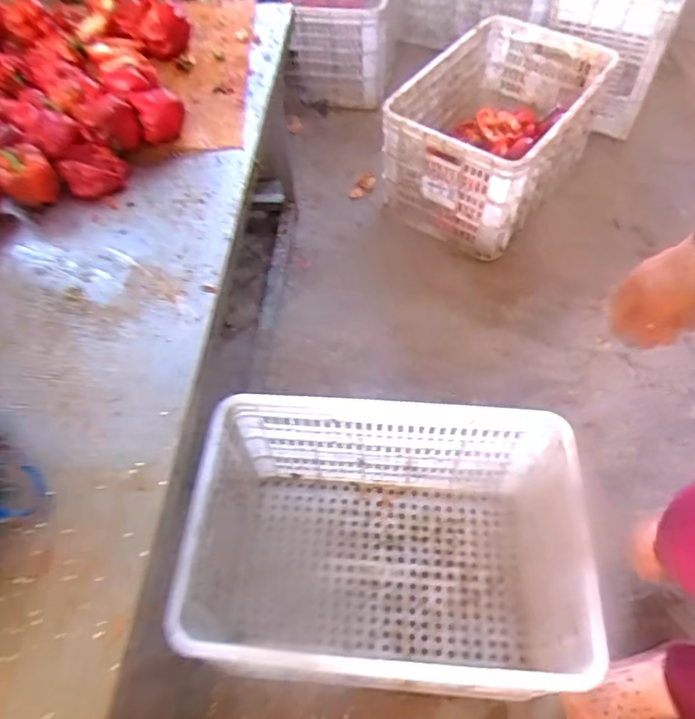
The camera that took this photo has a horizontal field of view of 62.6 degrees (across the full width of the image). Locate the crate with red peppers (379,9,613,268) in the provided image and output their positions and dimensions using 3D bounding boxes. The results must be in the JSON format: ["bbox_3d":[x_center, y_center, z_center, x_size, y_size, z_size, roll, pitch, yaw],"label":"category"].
[{"bbox_3d":[0.359,-0.568,1.426,0.372,0.247,0.614,26,58,19],"label":"crate with red peppers"}]

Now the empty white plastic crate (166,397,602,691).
[{"bbox_3d":[0.053,0.293,0.873,0.532,0.289,0.357,3,55,3],"label":"empty white plastic crate"}]

